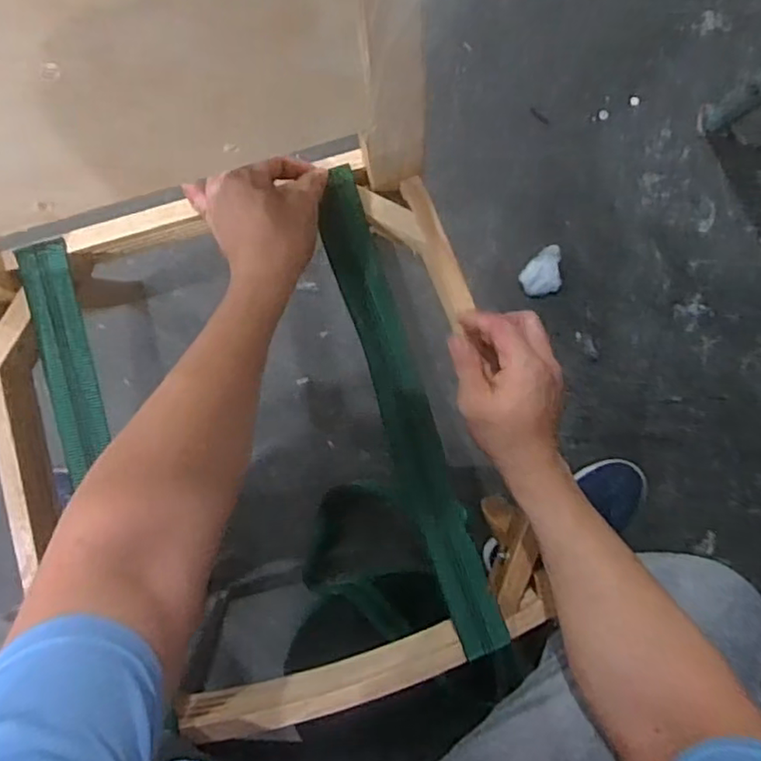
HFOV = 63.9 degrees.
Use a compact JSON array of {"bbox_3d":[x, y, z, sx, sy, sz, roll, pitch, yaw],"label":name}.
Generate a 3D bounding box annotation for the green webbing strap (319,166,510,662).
[{"bbox_3d":[0.026,0.036,0.567,0.043,0.033,0.450,-18,92,-1],"label":"green webbing strap"}]

